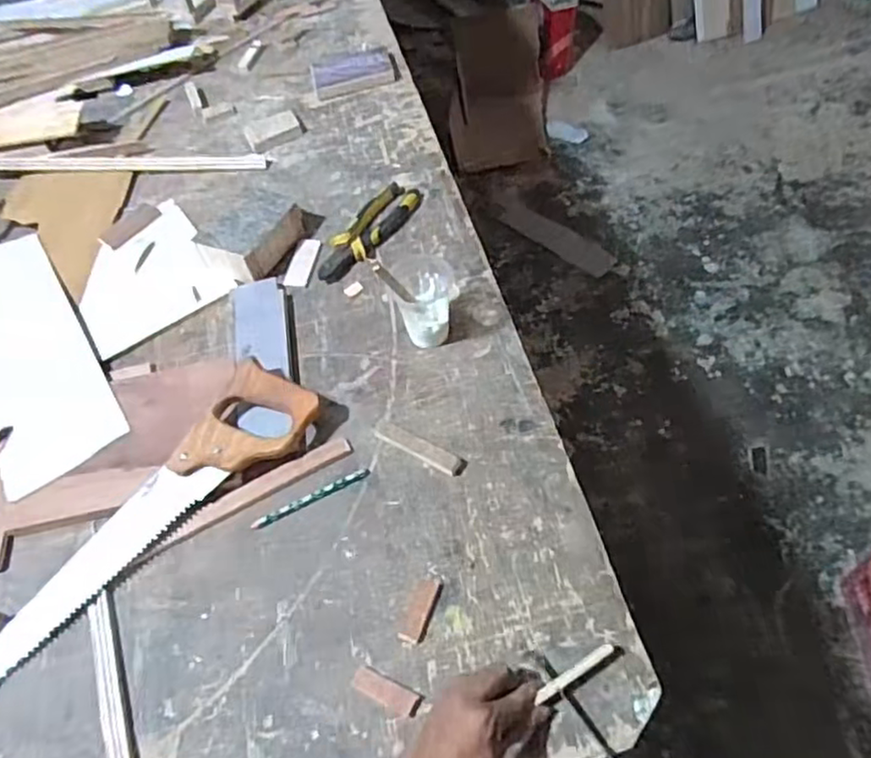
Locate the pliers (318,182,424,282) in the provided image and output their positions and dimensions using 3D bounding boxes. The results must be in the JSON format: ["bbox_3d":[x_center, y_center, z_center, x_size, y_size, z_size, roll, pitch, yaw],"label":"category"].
[{"bbox_3d":[-0.088,-0.197,0.880,0.065,0.024,0.179,23,61,19],"label":"pliers"}]

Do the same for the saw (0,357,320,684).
[{"bbox_3d":[-0.305,0.140,0.662,0.432,0.053,0.099,-39,61,-20],"label":"saw"}]

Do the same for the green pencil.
[{"bbox_3d":[-0.125,0.120,0.681,0.125,0.006,0.013,-23,57,-10],"label":"green pencil"}]

